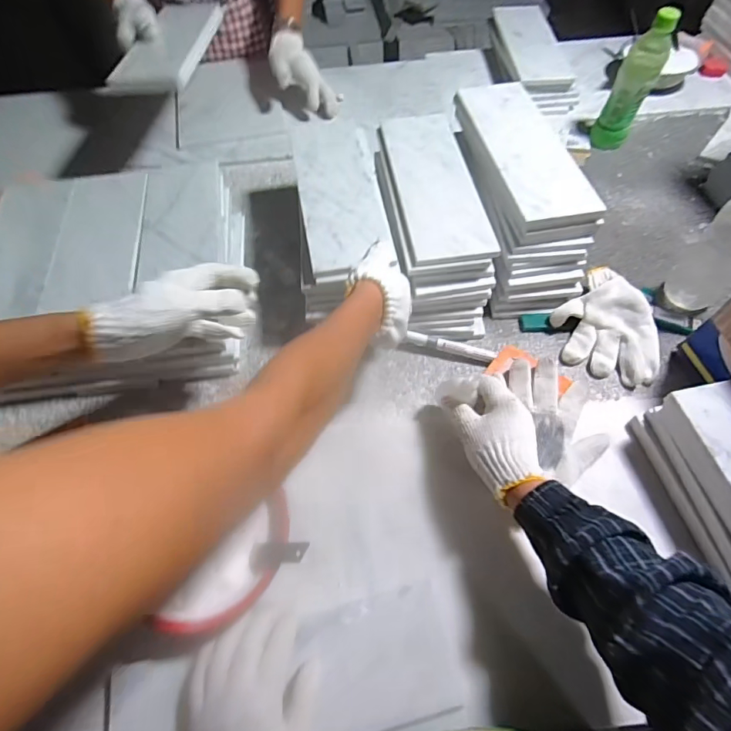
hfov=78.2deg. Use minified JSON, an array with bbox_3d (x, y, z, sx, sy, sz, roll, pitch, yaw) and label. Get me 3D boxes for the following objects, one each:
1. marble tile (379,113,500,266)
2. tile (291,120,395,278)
[{"bbox_3d":[0.099,-0.257,0.623,0.119,0.011,0.302,-8,59,-1],"label":"marble tile"},{"bbox_3d":[-0.037,-0.250,0.616,0.107,0.010,0.314,-9,59,-2],"label":"tile"}]

